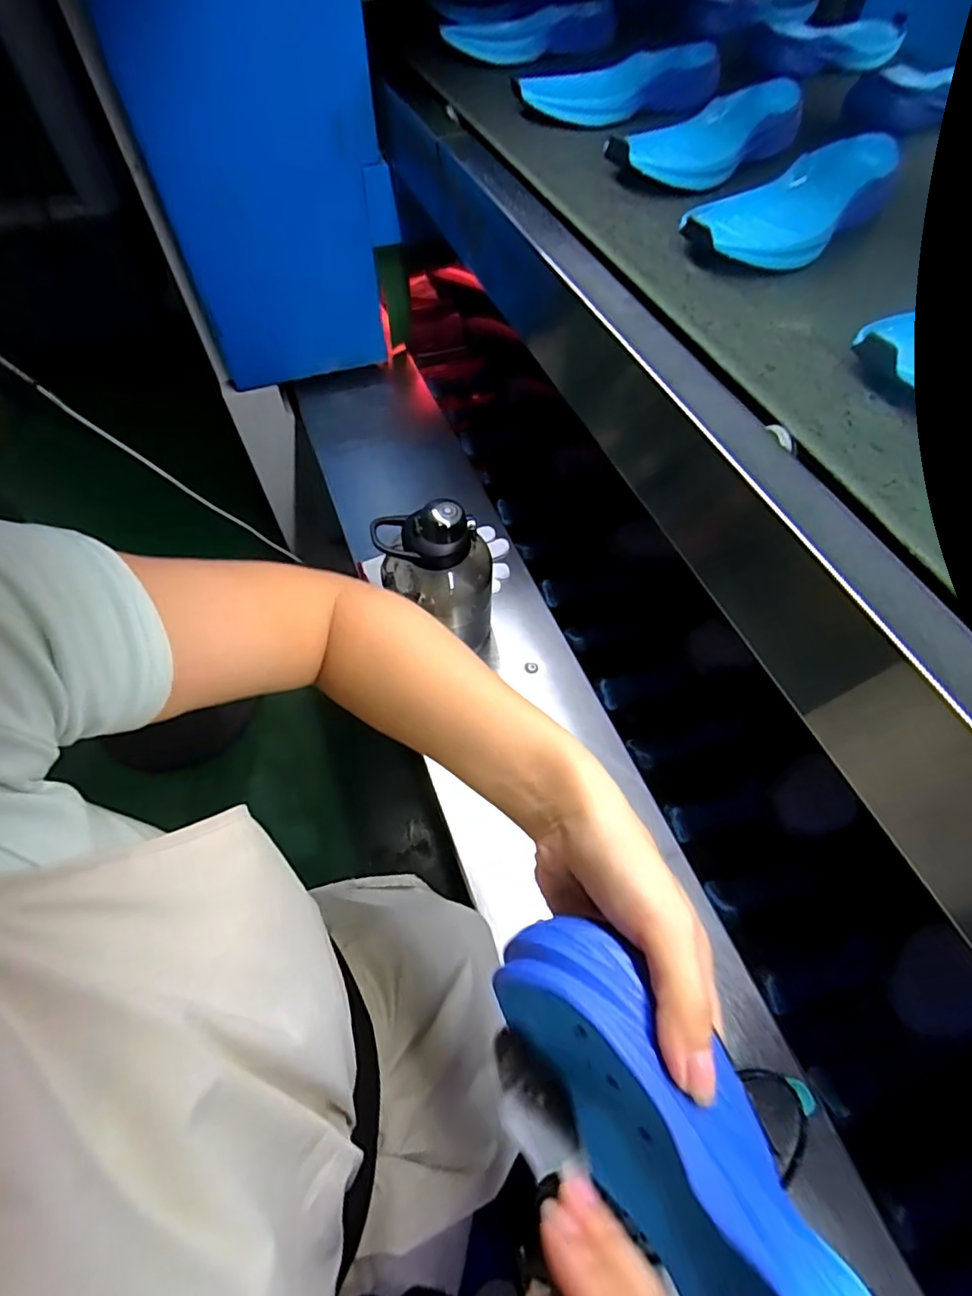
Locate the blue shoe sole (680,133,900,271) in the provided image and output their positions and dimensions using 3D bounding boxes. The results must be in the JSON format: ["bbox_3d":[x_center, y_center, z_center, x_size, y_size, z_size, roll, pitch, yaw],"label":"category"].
[{"bbox_3d":[0.289,-0.406,0.512,0.251,0.038,0.091,-37,63,-17],"label":"blue shoe sole"}]

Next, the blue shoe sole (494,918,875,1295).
[{"bbox_3d":[0.094,0.238,0.215,0.046,0.121,0.279,-23,67,-38],"label":"blue shoe sole"}]

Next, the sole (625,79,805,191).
[{"bbox_3d":[0.248,-0.543,0.595,0.219,0.038,0.088,-40,64,-18],"label":"sole"}]

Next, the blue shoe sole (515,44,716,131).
[{"bbox_3d":[0.167,-0.672,0.678,0.246,0.054,0.106,-36,63,-17],"label":"blue shoe sole"}]

